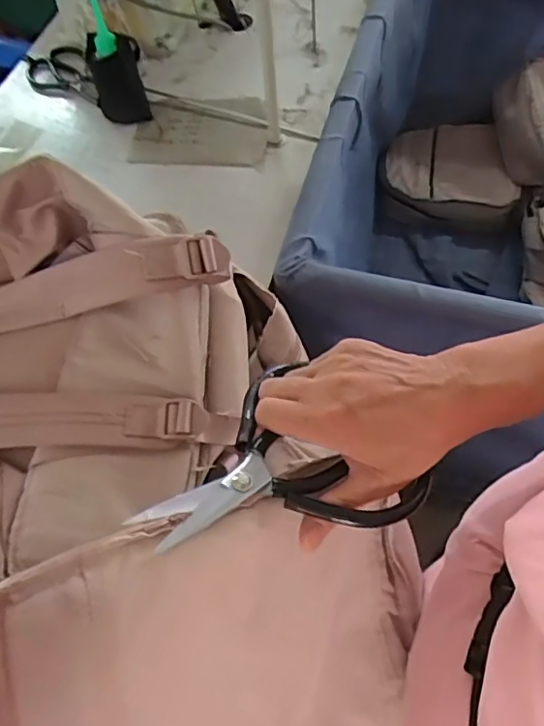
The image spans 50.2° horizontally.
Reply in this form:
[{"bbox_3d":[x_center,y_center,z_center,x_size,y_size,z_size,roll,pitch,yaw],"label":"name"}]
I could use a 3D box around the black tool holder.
[{"bbox_3d":[-0.223,-0.411,0.844,0.076,0.108,0.055,-13,61,-3],"label":"black tool holder"}]

